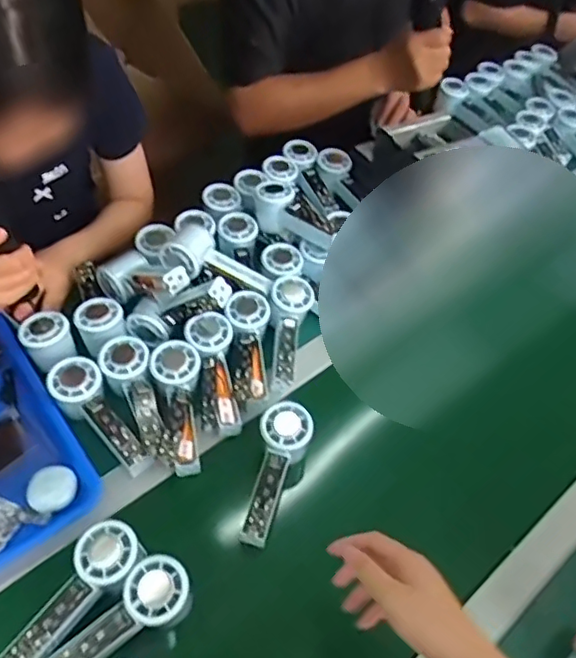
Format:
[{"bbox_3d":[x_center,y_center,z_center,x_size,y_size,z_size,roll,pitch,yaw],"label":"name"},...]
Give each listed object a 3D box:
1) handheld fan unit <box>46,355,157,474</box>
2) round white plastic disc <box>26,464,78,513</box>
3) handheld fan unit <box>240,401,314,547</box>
[{"bbox_3d":[-0.211,0.102,0.650,0.052,0.046,0.154,-37,79,-29],"label":"handheld fan unit"},{"bbox_3d":[-0.251,0.169,0.607,0.049,0.006,0.052,-27,59,-24],"label":"round white plastic disc"},{"bbox_3d":[-0.016,0.156,0.625,0.055,0.025,0.154,16,67,7],"label":"handheld fan unit"}]

